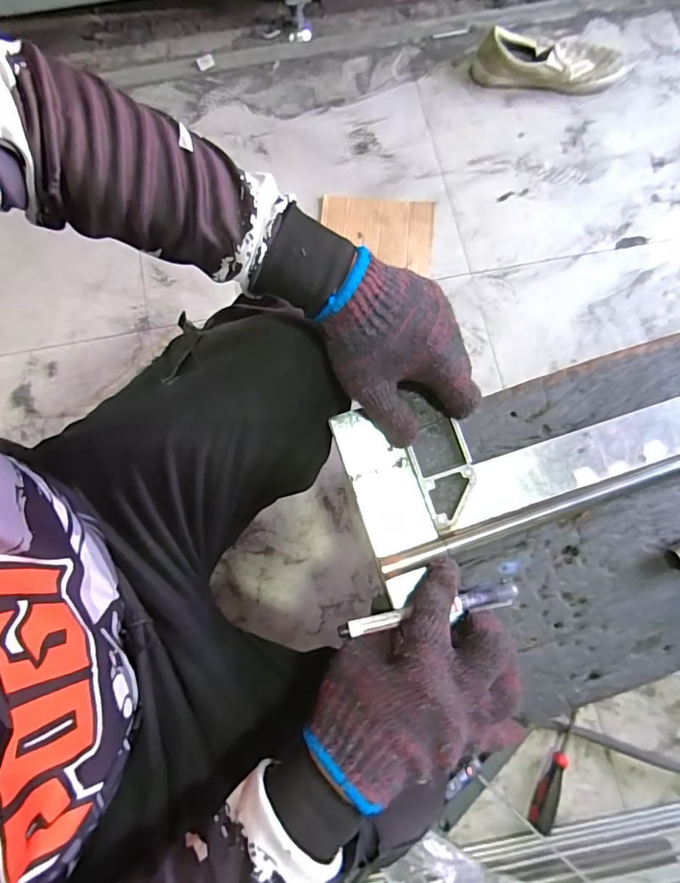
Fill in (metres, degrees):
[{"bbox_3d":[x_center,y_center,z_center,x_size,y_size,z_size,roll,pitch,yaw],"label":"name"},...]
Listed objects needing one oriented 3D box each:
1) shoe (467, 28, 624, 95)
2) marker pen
[{"bbox_3d":[0.414,-0.749,0.910,0.298,0.083,0.107,-1,78,0],"label":"shoe"},{"bbox_3d":[0.066,0.126,0.346,0.135,0.009,0.015,-10,78,-5],"label":"marker pen"}]

